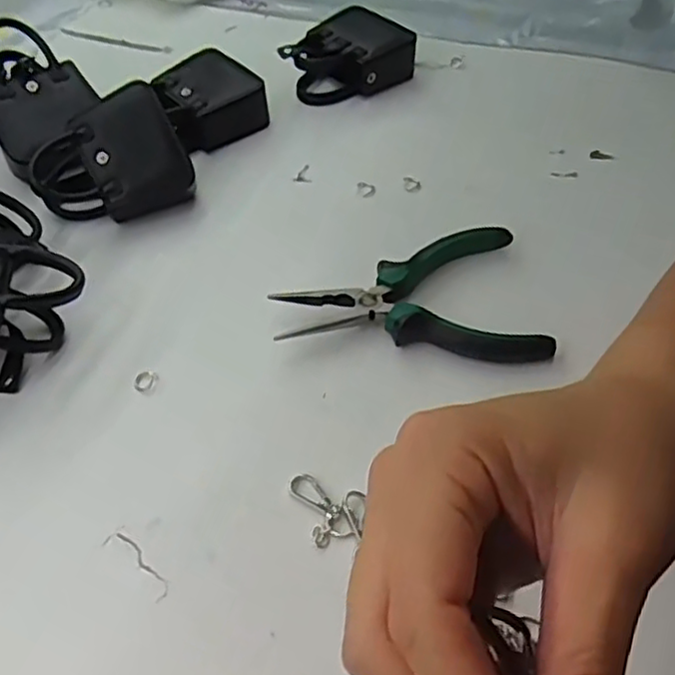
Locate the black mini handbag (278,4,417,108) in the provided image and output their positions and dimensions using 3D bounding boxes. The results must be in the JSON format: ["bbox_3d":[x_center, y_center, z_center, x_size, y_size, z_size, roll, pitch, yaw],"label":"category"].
[{"bbox_3d":[0.011,-0.225,0.546,0.071,0.034,0.098,33,59,24],"label":"black mini handbag"}]

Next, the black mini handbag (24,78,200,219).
[{"bbox_3d":[-0.150,-0.116,0.450,0.095,0.040,0.065,-34,96,-7],"label":"black mini handbag"}]

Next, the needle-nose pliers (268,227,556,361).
[{"bbox_3d":[0.046,-0.029,0.407,0.151,0.025,0.091,4,52,4],"label":"needle-nose pliers"}]

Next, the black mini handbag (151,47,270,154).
[{"bbox_3d":[-0.099,-0.182,0.518,0.071,0.031,0.072,-37,60,-25],"label":"black mini handbag"}]

